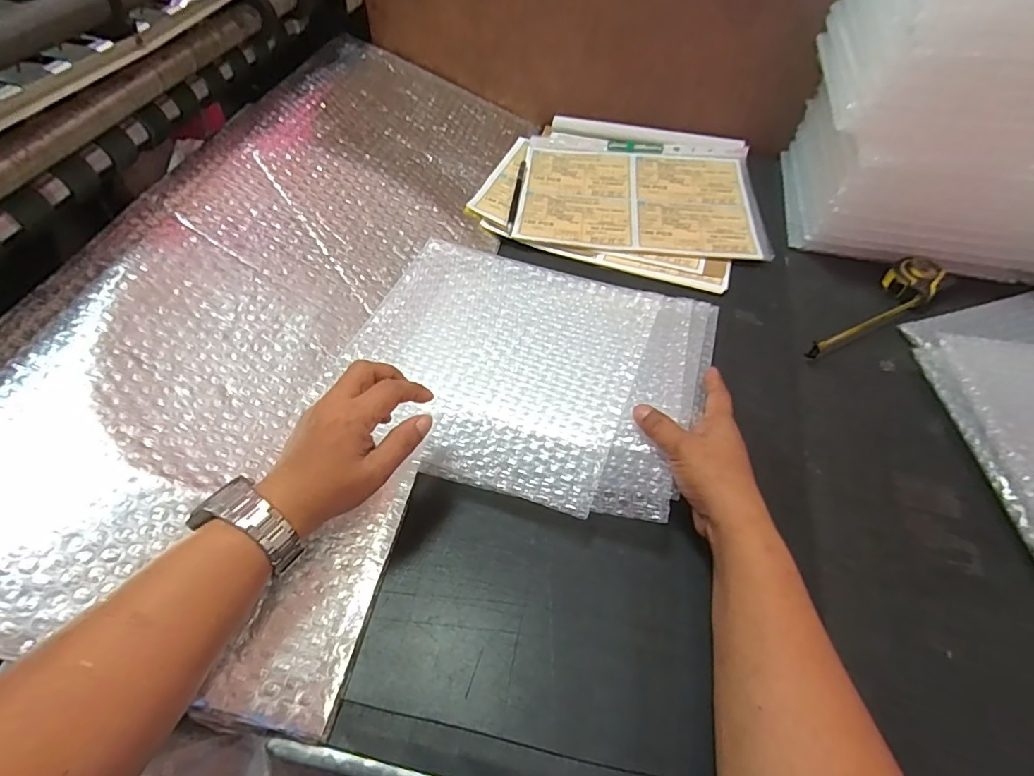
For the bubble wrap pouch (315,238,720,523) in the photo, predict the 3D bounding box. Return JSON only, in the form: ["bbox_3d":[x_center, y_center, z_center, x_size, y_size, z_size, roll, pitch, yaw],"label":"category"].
[{"bbox_3d":[0.006,-0.022,0.466,0.305,0.028,0.237,15,54,13],"label":"bubble wrap pouch"}]

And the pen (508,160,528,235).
[{"bbox_3d":[0.000,-0.256,0.690,0.009,0.008,0.161,5,52,5],"label":"pen"}]

